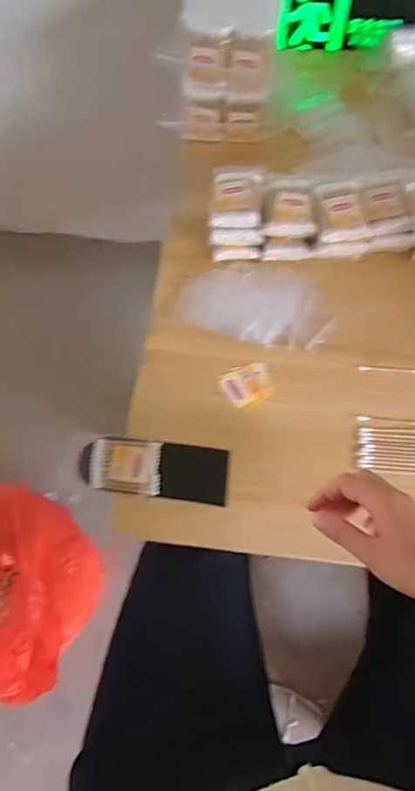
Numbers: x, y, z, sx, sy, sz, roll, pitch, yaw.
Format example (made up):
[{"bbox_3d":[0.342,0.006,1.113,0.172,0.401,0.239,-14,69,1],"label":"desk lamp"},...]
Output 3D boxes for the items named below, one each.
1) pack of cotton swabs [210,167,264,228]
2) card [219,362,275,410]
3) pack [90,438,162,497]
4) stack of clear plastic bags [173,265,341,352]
[{"bbox_3d":[0.038,-0.251,0.617,0.061,0.020,0.088,2,68,4],"label":"pack of cotton swabs"},{"bbox_3d":[0.049,-0.014,0.577,0.058,0.004,0.052,-29,69,-9],"label":"card"},{"bbox_3d":[-0.091,0.079,0.546,0.077,0.008,0.059,2,68,4],"label":"pack"},{"bbox_3d":[0.065,-0.118,0.611,0.185,0.015,0.105,17,69,10],"label":"stack of clear plastic bags"}]

